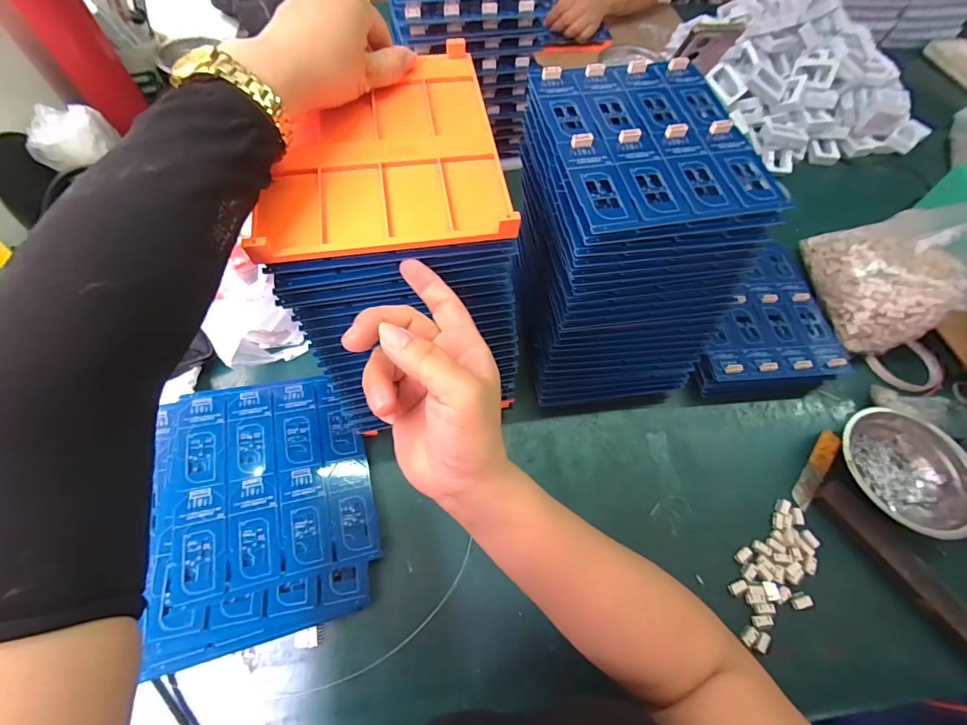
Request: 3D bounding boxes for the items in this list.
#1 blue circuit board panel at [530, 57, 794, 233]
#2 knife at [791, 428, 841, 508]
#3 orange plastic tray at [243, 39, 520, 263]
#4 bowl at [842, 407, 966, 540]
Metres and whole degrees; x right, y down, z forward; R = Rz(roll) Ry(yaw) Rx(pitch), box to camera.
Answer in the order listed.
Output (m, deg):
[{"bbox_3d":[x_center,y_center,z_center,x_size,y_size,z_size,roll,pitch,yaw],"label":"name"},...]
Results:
[{"bbox_3d":[0.135,-0.185,0.348,0.157,0.016,0.180,-10,63,-9],"label":"blue circuit board panel"},{"bbox_3d":[0.356,0.113,0.450,0.017,0.015,0.102,39,66,16],"label":"knife"},{"bbox_3d":[-0.073,-0.155,0.299,0.158,0.018,0.185,-7,63,-7],"label":"orange plastic tray"},{"bbox_3d":[0.427,0.113,0.433,0.120,0.041,0.127,2,62,-3],"label":"bowl"}]

